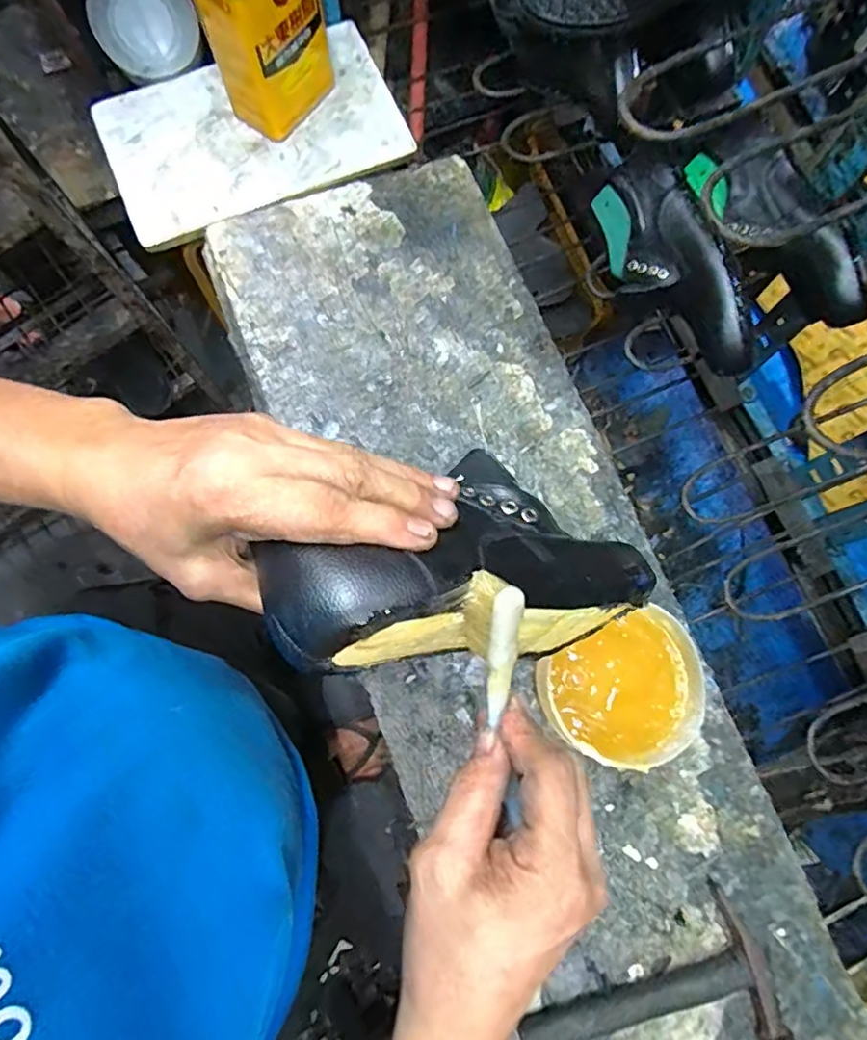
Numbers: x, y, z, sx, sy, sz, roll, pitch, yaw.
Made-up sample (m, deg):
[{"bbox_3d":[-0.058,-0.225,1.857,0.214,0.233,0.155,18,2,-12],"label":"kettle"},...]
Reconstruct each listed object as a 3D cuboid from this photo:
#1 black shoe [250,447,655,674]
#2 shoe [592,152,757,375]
[{"bbox_3d":[0.036,0.015,0.335,0.250,0.078,0.118,-4,75,-38],"label":"black shoe"},{"bbox_3d":[0.255,-0.278,0.659,0.080,0.086,0.267,-20,79,-5],"label":"shoe"}]

